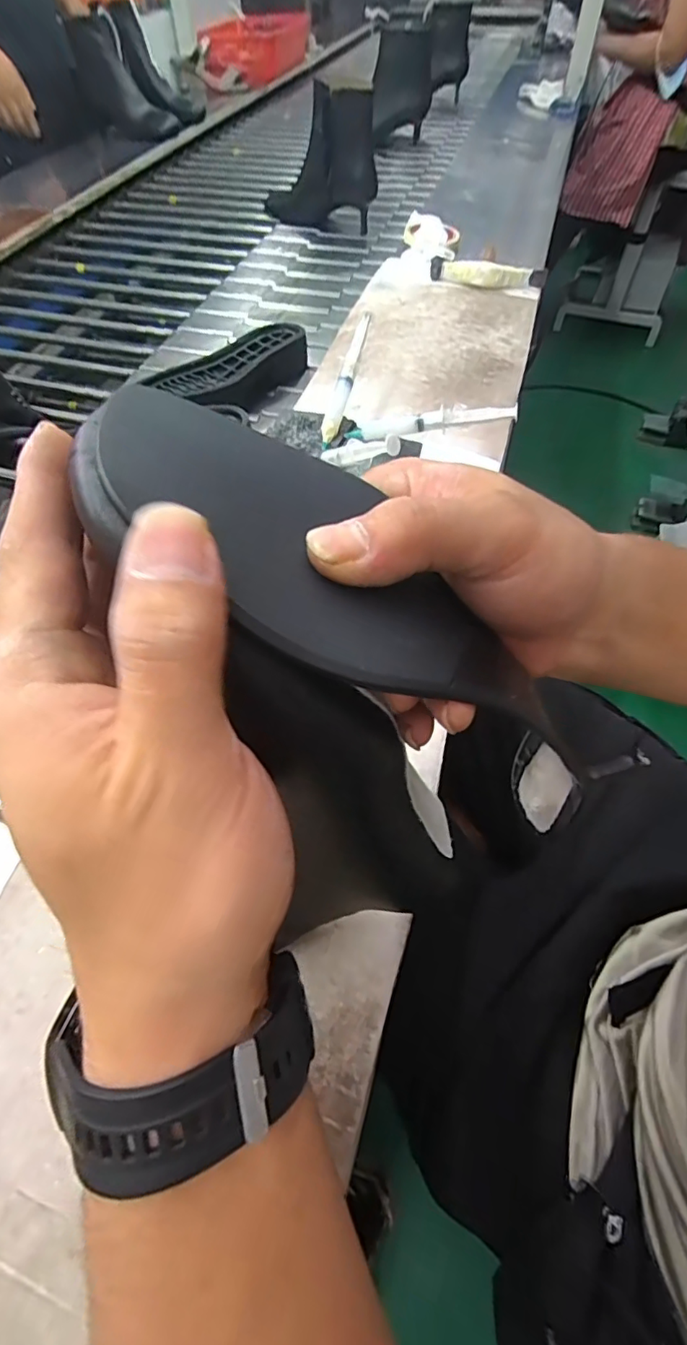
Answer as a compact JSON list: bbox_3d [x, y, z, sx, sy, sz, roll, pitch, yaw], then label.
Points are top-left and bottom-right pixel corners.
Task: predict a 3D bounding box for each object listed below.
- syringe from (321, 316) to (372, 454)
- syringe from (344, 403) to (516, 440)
[{"bbox_3d":[0.001,-0.299,0.550,0.021,0.016,0.162,14,78,10],"label":"syringe"},{"bbox_3d":[0.080,-0.237,0.508,0.158,0.019,0.020,0,56,16],"label":"syringe"}]

